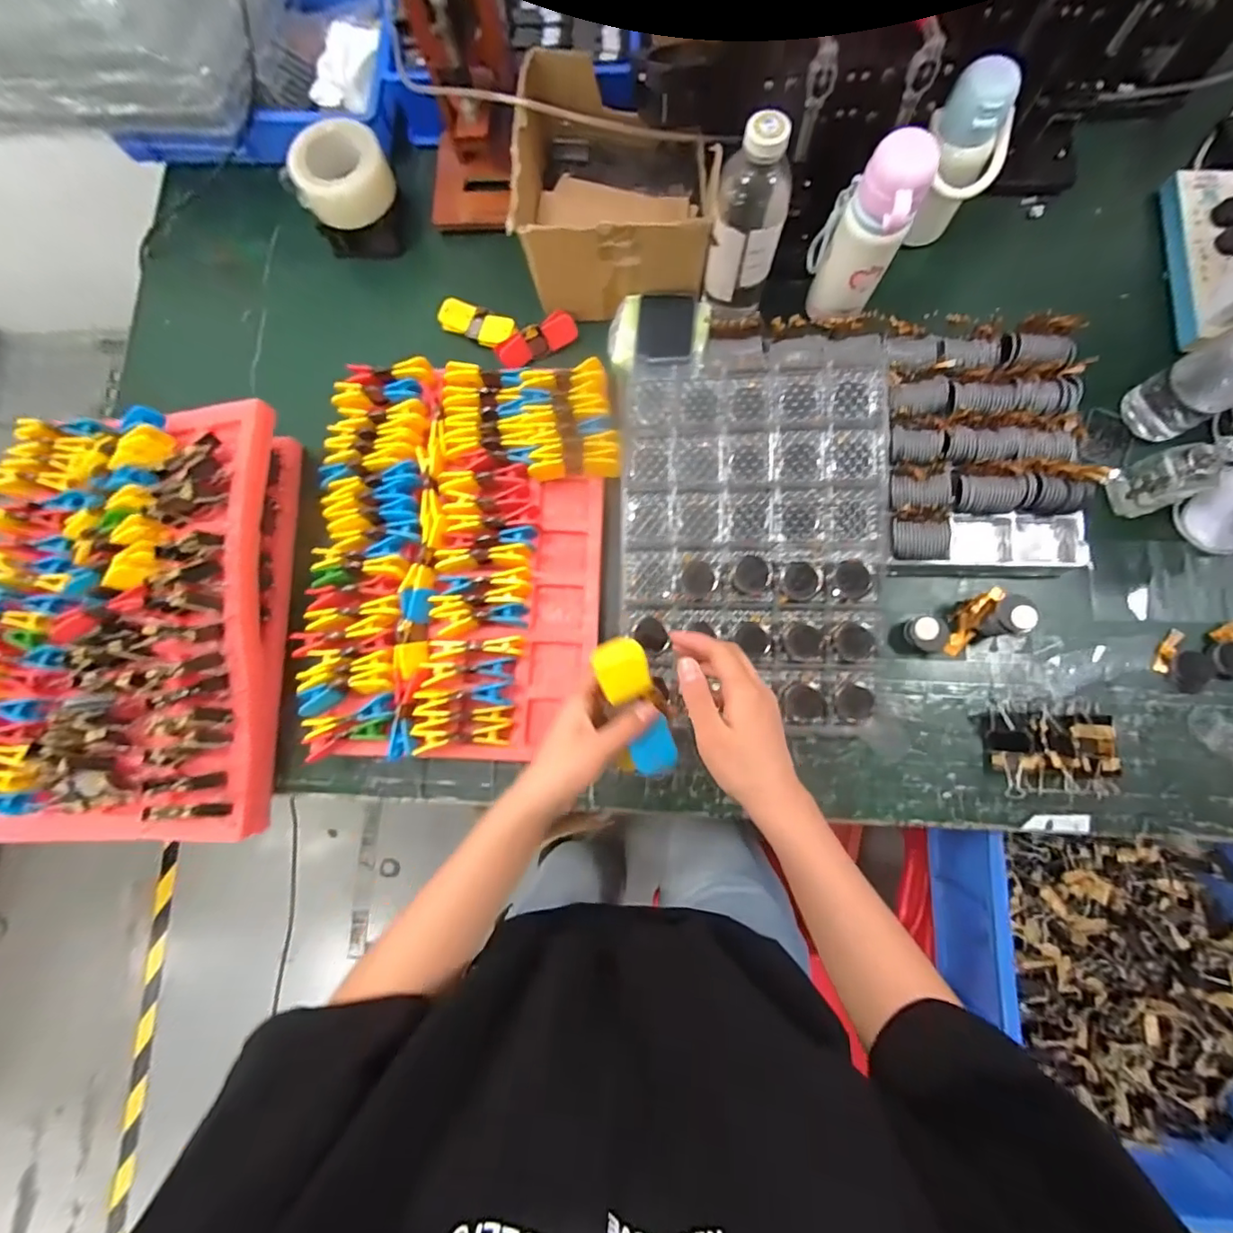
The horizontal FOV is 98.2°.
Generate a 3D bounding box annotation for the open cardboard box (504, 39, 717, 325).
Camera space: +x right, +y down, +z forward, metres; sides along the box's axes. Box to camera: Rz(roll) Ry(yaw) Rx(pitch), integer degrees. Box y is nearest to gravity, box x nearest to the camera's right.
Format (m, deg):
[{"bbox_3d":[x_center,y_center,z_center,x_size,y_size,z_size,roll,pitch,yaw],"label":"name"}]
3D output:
[{"bbox_3d":[-0.001,-0.547,0.684,0.232,0.119,0.272,1,81,3],"label":"open cardboard box"}]

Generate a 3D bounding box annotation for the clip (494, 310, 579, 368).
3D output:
[{"bbox_3d":[-0.108,-0.373,0.723,0.111,0.026,0.042,-26,122,-1],"label":"clip"}]

